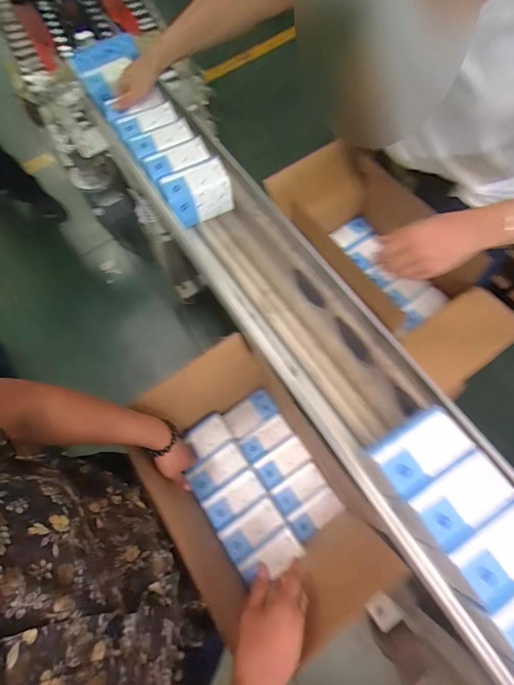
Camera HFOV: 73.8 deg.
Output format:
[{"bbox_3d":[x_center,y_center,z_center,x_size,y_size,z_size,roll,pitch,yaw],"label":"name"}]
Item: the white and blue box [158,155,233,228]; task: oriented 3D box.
[{"bbox_3d":[-0.118,-0.295,0.694,0.126,0.091,0.073,-26,68,-8],"label":"white and blue box"}]

